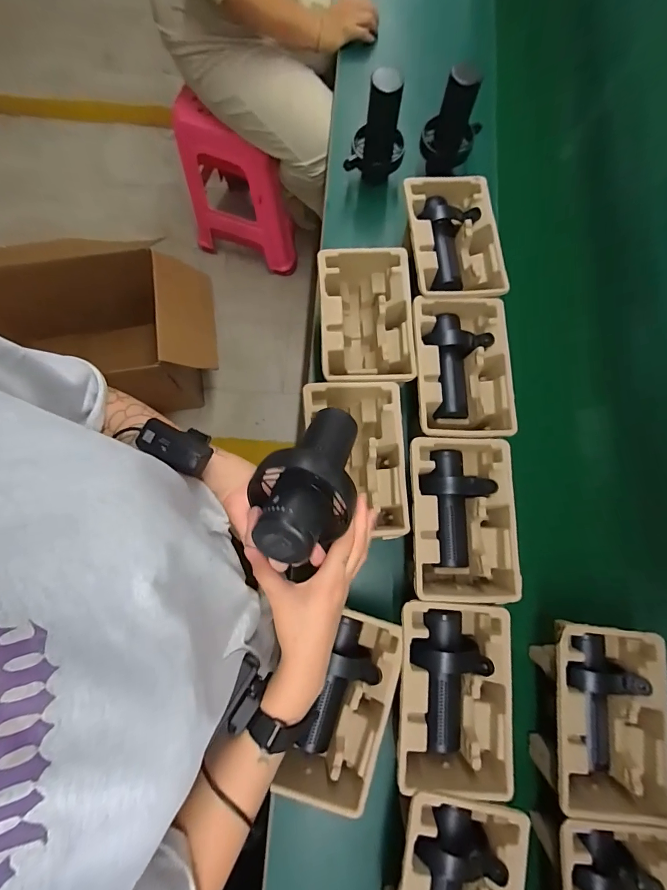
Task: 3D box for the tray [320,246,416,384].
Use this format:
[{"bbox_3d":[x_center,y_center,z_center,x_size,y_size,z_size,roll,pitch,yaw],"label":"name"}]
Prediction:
[{"bbox_3d":[0.052,-0.199,0.667,0.144,0.123,0.227,-3,79,-1],"label":"tray"}]

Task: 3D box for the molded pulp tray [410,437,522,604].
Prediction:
[{"bbox_3d":[0.188,0.111,0.592,0.146,0.092,0.228,1,79,0],"label":"molded pulp tray"}]

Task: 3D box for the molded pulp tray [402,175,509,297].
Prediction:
[{"bbox_3d":[0.201,-0.345,0.659,0.143,0.058,0.227,-5,79,-1],"label":"molded pulp tray"}]

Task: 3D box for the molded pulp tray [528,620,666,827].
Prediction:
[{"bbox_3d":[0.373,0.372,0.547,0.150,0.090,0.226,5,79,1],"label":"molded pulp tray"}]

